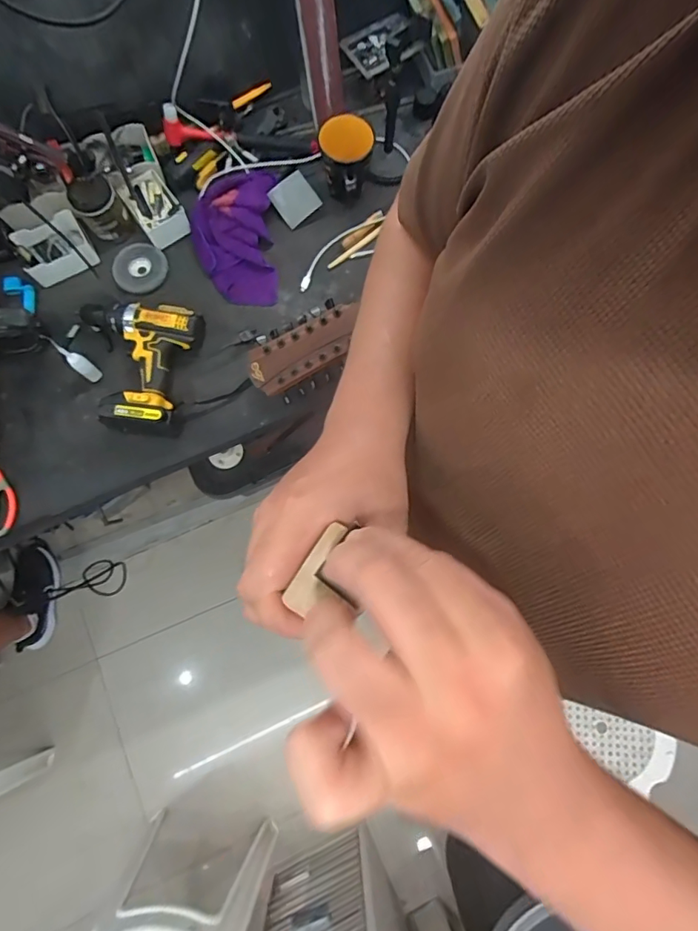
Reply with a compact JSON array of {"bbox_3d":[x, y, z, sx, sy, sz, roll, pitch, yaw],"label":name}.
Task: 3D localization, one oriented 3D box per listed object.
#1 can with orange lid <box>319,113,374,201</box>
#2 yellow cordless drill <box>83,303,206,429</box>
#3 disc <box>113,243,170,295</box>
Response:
[{"bbox_3d":[-0.006,-0.496,0.805,0.085,0.104,0.105,6,78,1],"label":"can with orange lid"},{"bbox_3d":[-0.343,-0.160,0.758,0.199,0.061,0.202,4,78,1],"label":"yellow cordless drill"},{"bbox_3d":[-0.356,-0.337,0.823,0.090,0.010,0.082,0,78,0],"label":"disc"}]

